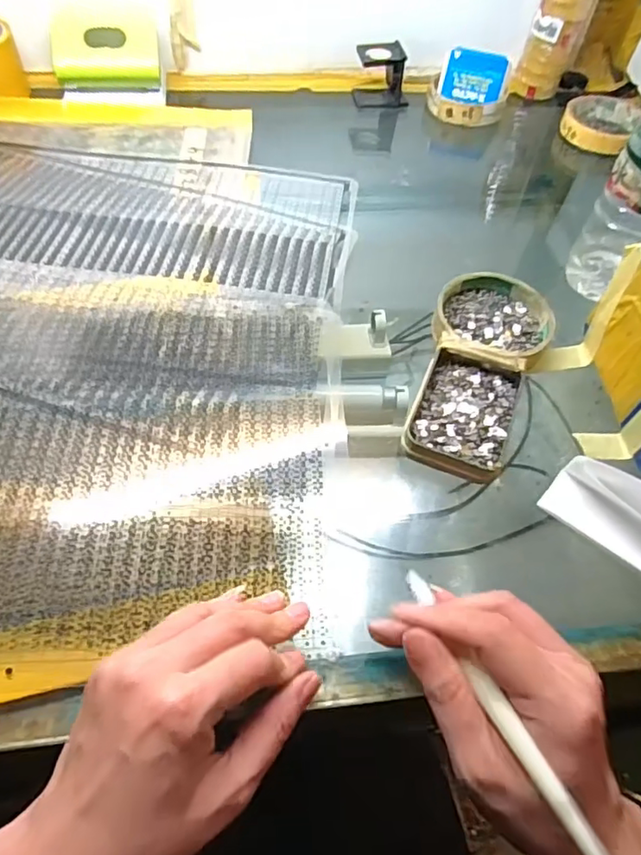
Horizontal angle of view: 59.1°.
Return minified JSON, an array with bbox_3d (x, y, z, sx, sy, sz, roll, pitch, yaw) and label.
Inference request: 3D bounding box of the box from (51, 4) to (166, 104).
[{"bbox_3d":[-0.204,-0.363,0.548,0.100,0.065,0.062,-4,56,-7],"label":"box"}]

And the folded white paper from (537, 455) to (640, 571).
[{"bbox_3d":[0.168,0.047,0.322,0.069,0.028,0.038,36,60,19],"label":"folded white paper"}]

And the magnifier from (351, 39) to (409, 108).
[{"bbox_3d":[0.066,-0.374,0.598,0.056,0.052,0.037,-6,56,-8],"label":"magnifier"}]

